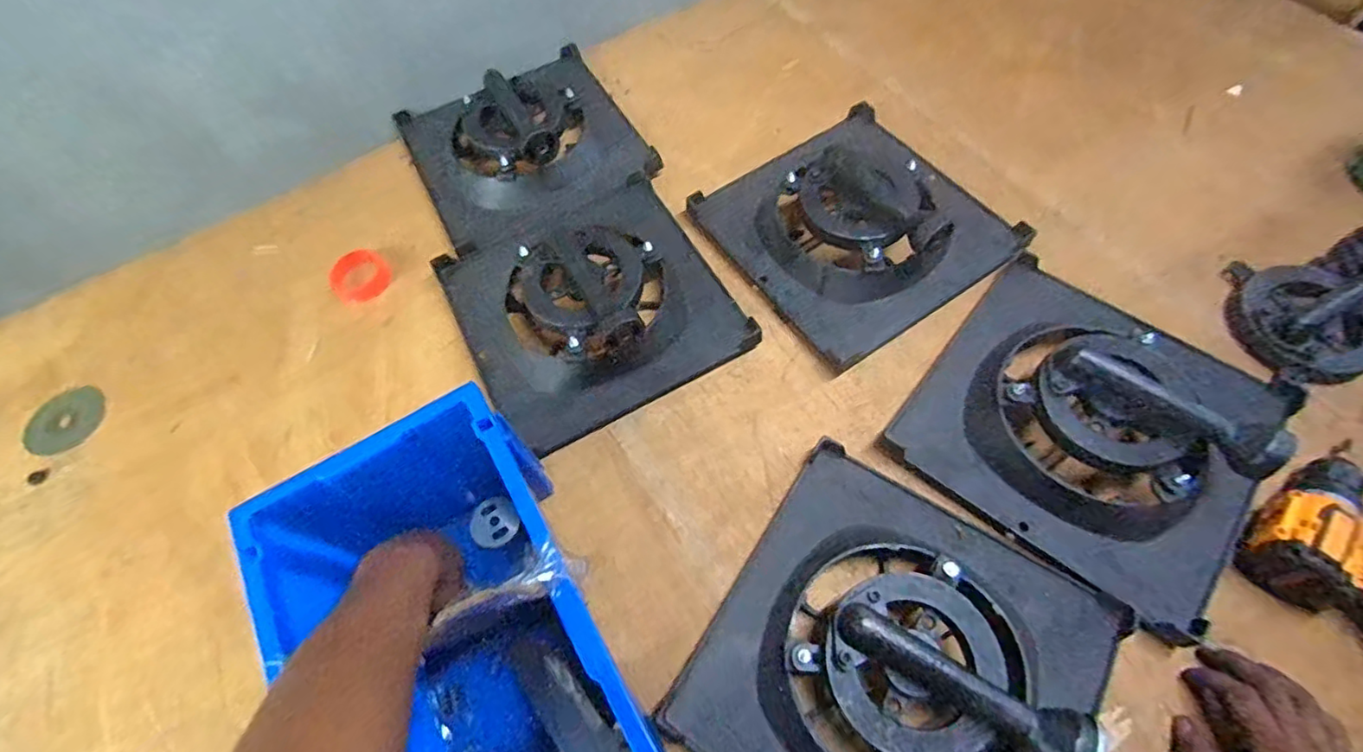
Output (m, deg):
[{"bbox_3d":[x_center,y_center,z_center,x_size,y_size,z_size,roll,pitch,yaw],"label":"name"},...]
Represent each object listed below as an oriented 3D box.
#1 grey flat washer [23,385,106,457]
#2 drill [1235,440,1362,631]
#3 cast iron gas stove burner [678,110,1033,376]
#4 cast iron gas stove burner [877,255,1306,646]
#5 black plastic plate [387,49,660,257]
[{"bbox_3d":[-0.731,0.052,0.703,0.085,0.005,0.087,-1,62,3],"label":"grey flat washer"},{"bbox_3d":[0.620,0.181,0.509,0.150,0.062,0.209,-40,67,-17],"label":"drill"},{"bbox_3d":[0.216,-0.195,0.718,0.296,0.083,0.287,-31,64,-13],"label":"cast iron gas stove burner"},{"bbox_3d":[0.416,0.028,0.576,0.296,0.103,0.313,36,69,20],"label":"cast iron gas stove burner"},{"bbox_3d":[-0.212,-0.323,0.808,0.296,0.076,0.327,-27,63,-11],"label":"black plastic plate"}]

